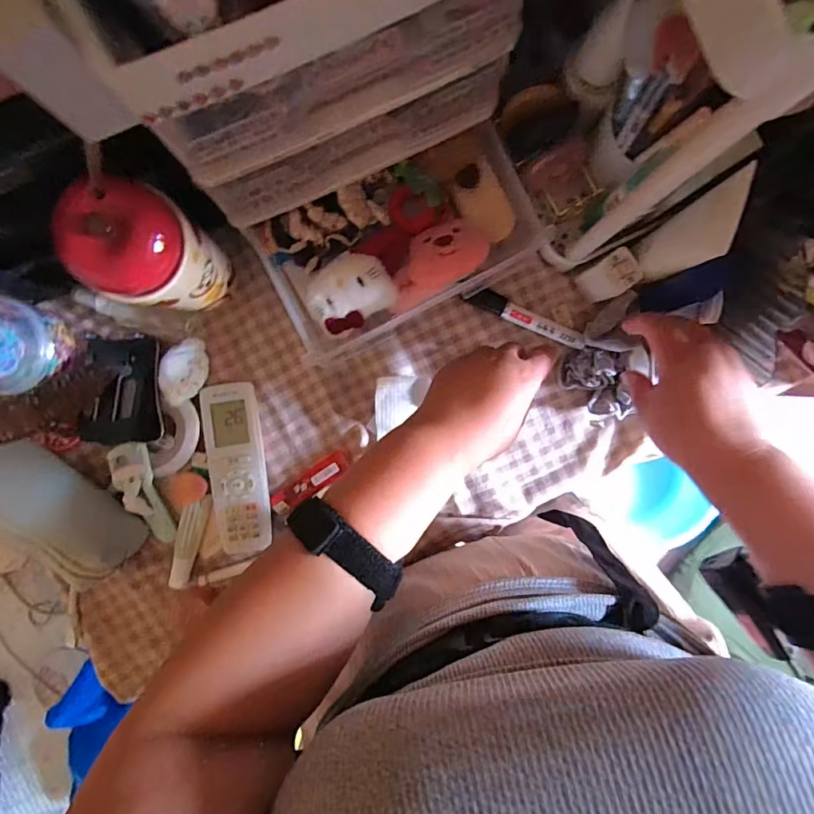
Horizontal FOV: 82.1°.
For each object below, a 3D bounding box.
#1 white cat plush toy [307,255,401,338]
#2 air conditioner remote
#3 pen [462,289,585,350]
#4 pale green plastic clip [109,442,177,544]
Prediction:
[{"bbox_3d":[-0.048,-0.098,0.404,0.069,0.031,0.054,-31,94,3],"label":"white cat plush toy"},{"bbox_3d":[-0.163,0.058,0.445,0.051,0.015,0.159,-10,94,1],"label":"air conditioner remote"},{"bbox_3d":[0.113,-0.087,0.448,0.119,0.020,0.019,23,94,-1],"label":"pen"},{"bbox_3d":[-0.253,0.085,0.441,0.035,0.030,0.100,-17,94,2],"label":"pale green plastic clip"}]

